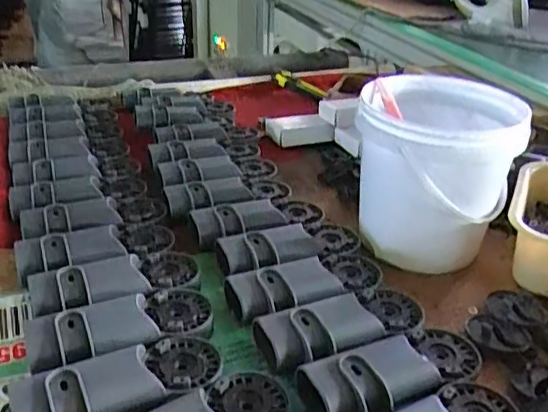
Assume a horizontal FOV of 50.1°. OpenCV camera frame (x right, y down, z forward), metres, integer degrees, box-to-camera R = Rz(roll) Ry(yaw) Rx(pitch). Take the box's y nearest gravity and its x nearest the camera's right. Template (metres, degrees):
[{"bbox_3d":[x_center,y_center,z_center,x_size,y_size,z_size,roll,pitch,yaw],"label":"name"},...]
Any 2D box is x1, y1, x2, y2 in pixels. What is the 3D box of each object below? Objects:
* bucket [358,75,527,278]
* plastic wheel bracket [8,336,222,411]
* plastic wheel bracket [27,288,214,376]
[{"bbox_3d":[0.185,-0.046,0.670,0.175,0.169,0.166,1,30,-1],"label":"bucket"},{"bbox_3d":[-0.121,0.136,0.464,0.165,0.034,0.068,-12,32,-25],"label":"plastic wheel bracket"},{"bbox_3d":[-0.133,0.104,0.517,0.159,0.032,0.069,-13,33,-24],"label":"plastic wheel bracket"}]

